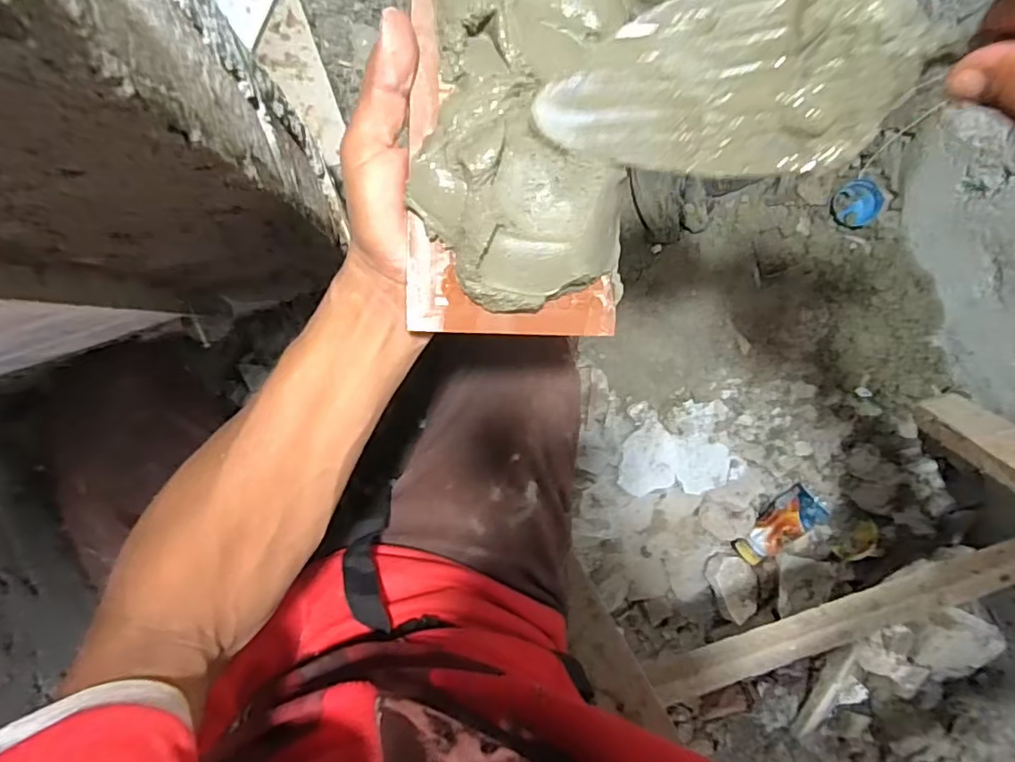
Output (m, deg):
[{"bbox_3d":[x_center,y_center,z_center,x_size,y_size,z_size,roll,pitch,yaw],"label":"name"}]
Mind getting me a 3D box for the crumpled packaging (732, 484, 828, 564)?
[{"bbox_3d":[0.394,0.209,0.809,0.059,0.049,0.131,37,112,-7],"label":"crumpled packaging"}]

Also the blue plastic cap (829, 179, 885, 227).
[{"bbox_3d":[0.467,-0.238,0.755,0.070,0.015,0.060,-13,96,-5],"label":"blue plastic cap"}]

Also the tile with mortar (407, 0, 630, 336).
[{"bbox_3d":[0.009,-0.145,0.279,0.109,0.039,0.240,1,94,-6],"label":"tile with mortar"}]

